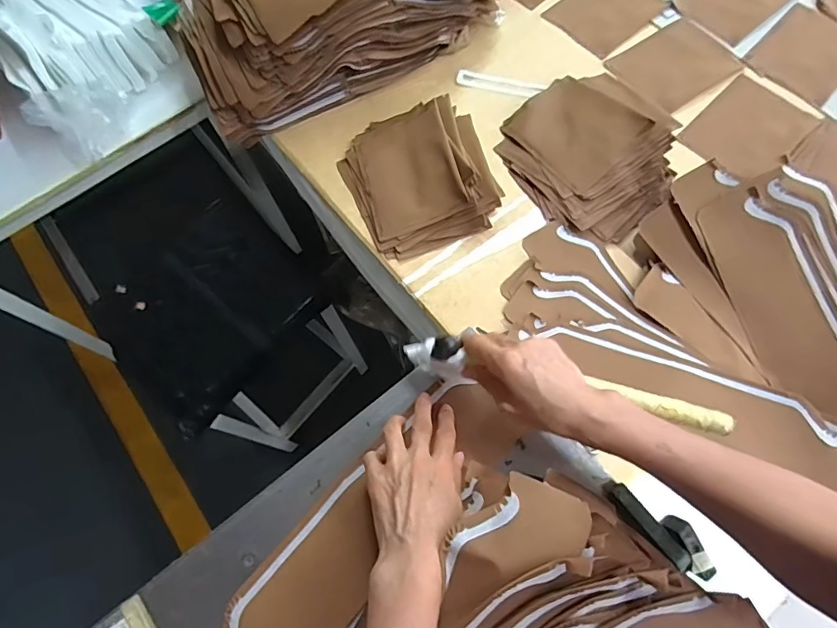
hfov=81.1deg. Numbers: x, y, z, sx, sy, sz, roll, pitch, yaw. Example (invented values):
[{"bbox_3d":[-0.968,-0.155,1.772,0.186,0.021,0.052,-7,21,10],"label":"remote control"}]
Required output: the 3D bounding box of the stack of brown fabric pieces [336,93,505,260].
[{"bbox_3d":[0.002,-0.211,0.713,0.205,0.064,0.236,-22,69,-6],"label":"stack of brown fabric pieces"}]

